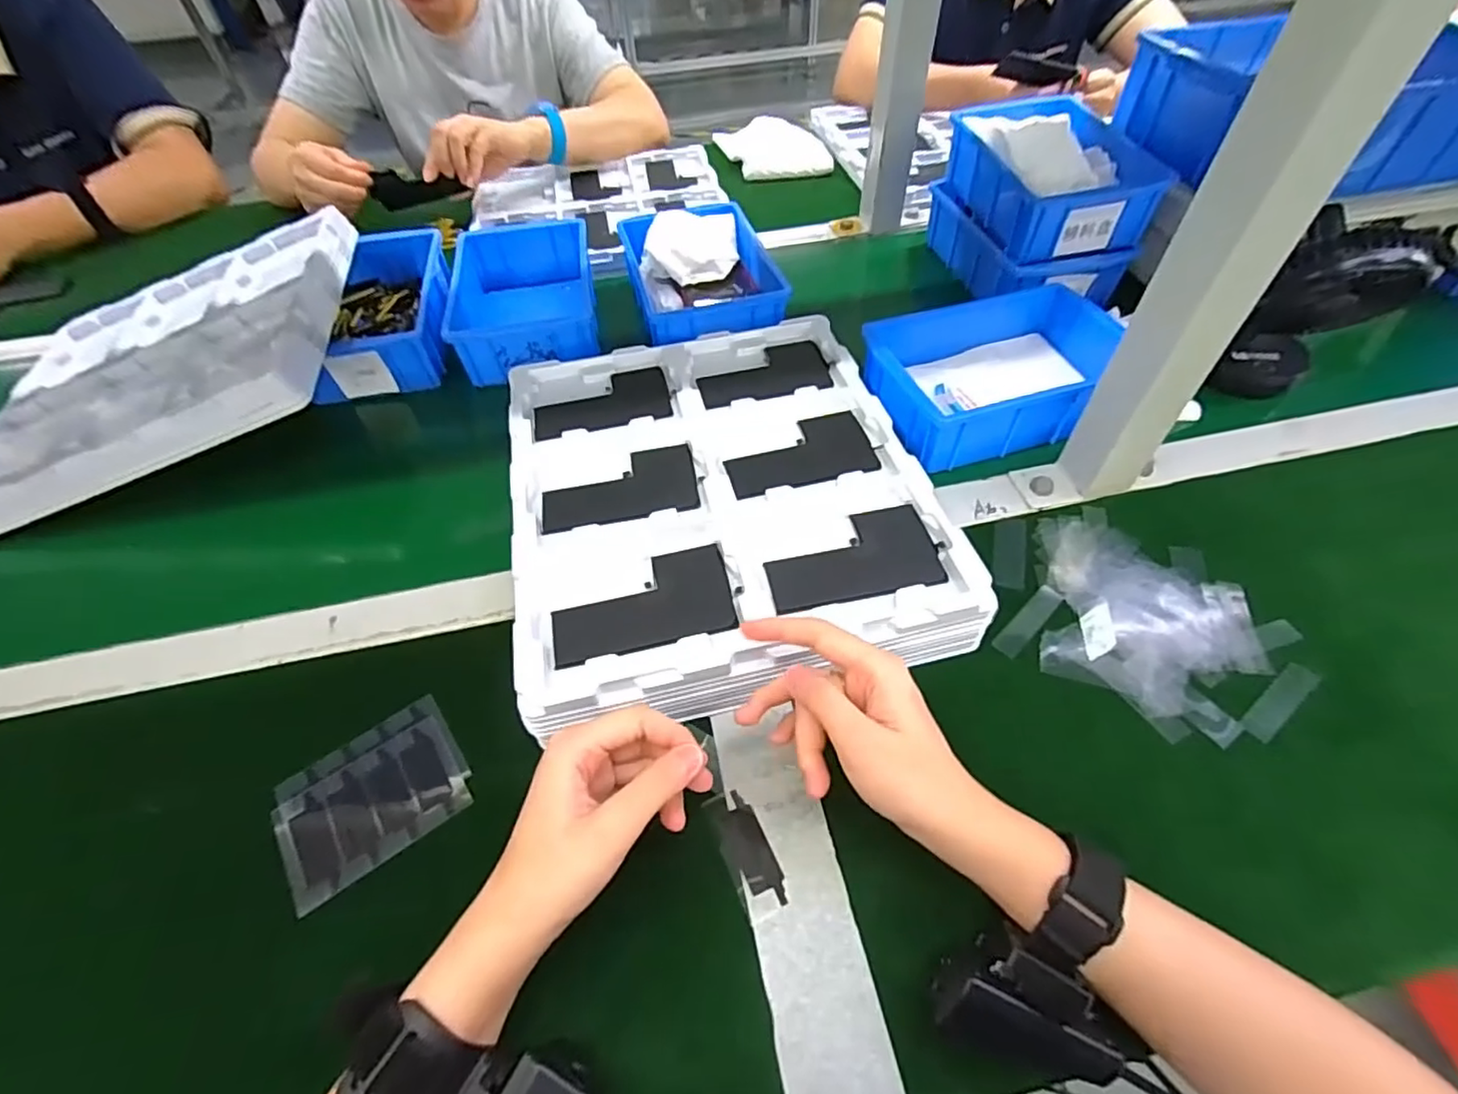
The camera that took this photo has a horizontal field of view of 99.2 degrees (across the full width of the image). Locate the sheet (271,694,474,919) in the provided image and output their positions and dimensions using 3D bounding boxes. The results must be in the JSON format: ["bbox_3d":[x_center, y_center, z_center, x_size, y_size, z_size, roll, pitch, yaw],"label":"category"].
[{"bbox_3d":[-0.202,0.141,0.351,0.097,0.008,0.075,-32,60,-22],"label":"sheet"}]

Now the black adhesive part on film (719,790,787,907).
[{"bbox_3d":[0.012,0.158,0.327,0.020,0.004,0.060,-21,54,-14],"label":"black adhesive part on film"}]

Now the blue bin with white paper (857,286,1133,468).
[{"bbox_3d":[0.222,-0.137,0.507,0.197,0.054,0.129,-15,52,-10],"label":"blue bin with white paper"}]

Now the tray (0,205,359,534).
[{"bbox_3d":[-0.489,-0.163,0.537,0.319,0.030,0.289,-19,54,6],"label":"tray"}]

